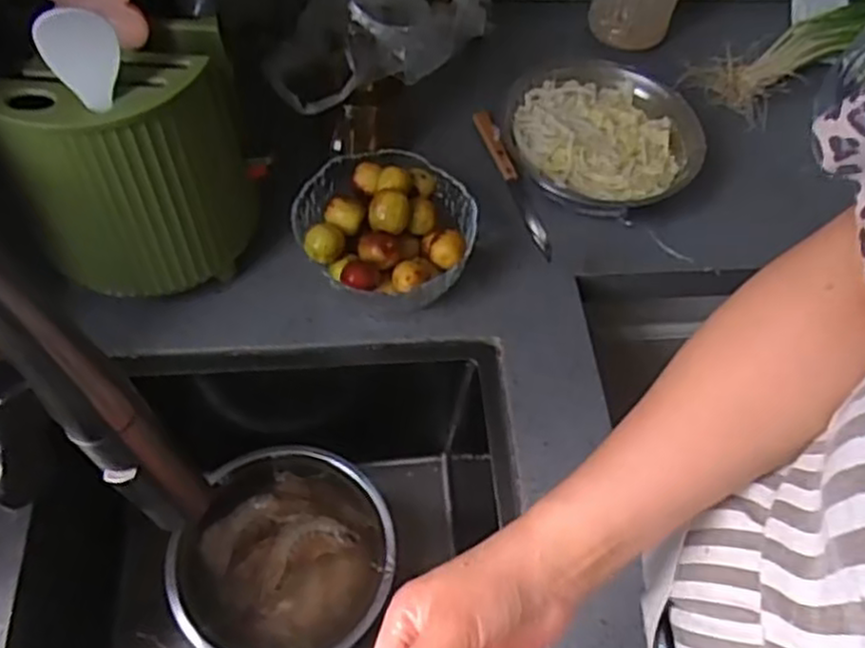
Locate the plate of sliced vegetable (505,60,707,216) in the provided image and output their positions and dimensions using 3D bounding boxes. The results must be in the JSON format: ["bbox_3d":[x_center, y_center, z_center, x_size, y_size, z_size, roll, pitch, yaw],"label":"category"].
[{"bbox_3d":[0.175,-0.187,0.787,0.193,0.057,0.200,2,56,-4],"label":"plate of sliced vegetable"}]

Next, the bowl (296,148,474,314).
[{"bbox_3d":[-0.044,-0.081,0.681,0.156,0.086,0.149,2,56,-4],"label":"bowl"}]

